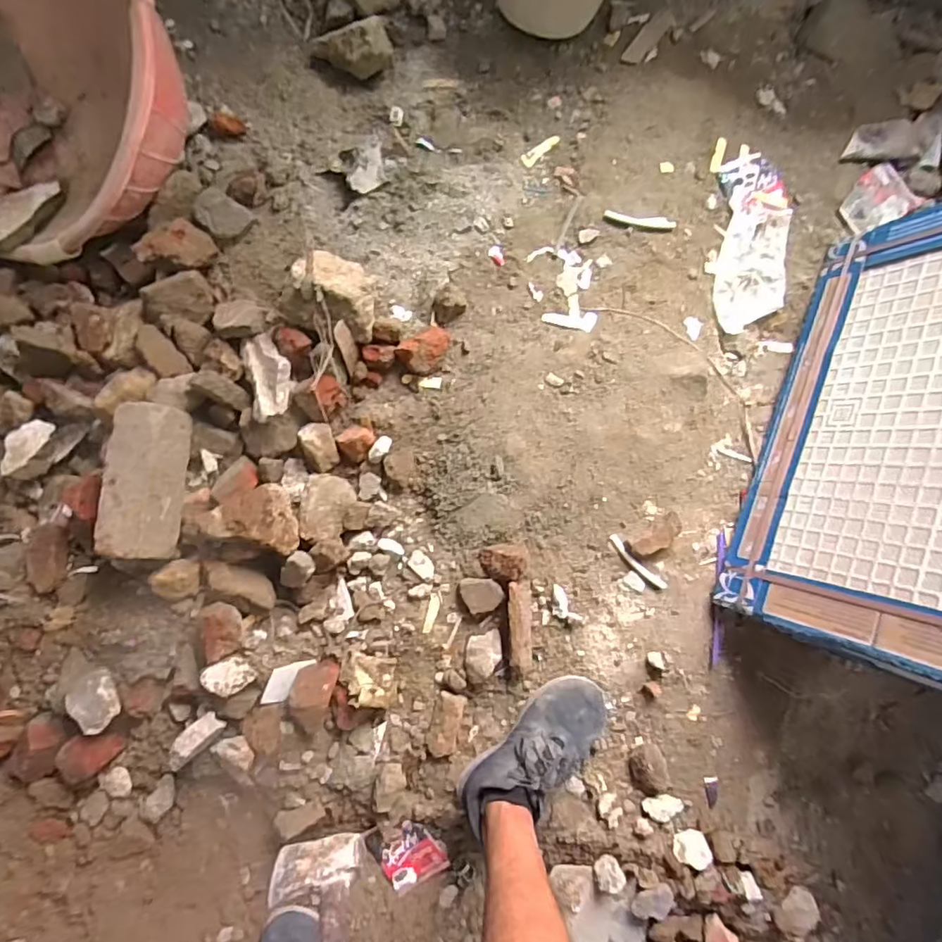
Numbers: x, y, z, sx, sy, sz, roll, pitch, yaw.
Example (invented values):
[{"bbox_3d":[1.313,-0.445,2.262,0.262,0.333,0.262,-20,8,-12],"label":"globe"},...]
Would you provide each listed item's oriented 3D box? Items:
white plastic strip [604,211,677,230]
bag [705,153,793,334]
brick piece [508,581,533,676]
[{"bbox_3d":[0.266,-0.392,0.869,0.111,0.018,0.020,8,86,-2],"label":"white plastic strip"},{"bbox_3d":[0.444,-0.358,0.875,0.115,0.015,0.279,7,86,-2],"label":"bag"},{"bbox_3d":[0.072,0.229,0.800,0.039,0.046,0.141,-1,86,-3],"label":"brick piece"}]

